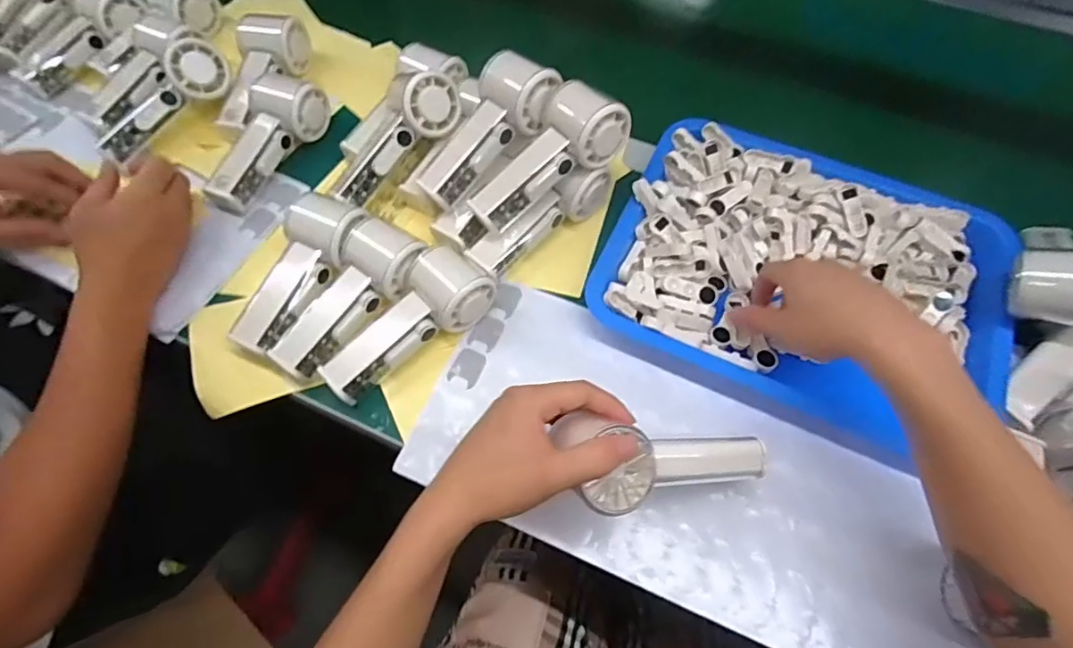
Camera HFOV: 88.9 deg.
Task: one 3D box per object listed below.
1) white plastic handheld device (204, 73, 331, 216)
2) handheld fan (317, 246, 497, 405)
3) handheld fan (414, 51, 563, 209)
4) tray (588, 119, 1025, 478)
[{"bbox_3d":[-0.277,-0.185,0.547,0.074,0.048,0.152,23,63,12],"label":"white plastic handheld device"},{"bbox_3d":[-0.105,0.002,0.452,0.064,0.046,0.149,39,67,19],"label":"handheld fan"},{"bbox_3d":[-0.049,-0.176,0.491,0.067,0.044,0.152,45,100,21],"label":"handheld fan"},{"bbox_3d":[0.235,-0.045,0.486,0.330,0.049,0.264,22,63,11],"label":"tray"}]

